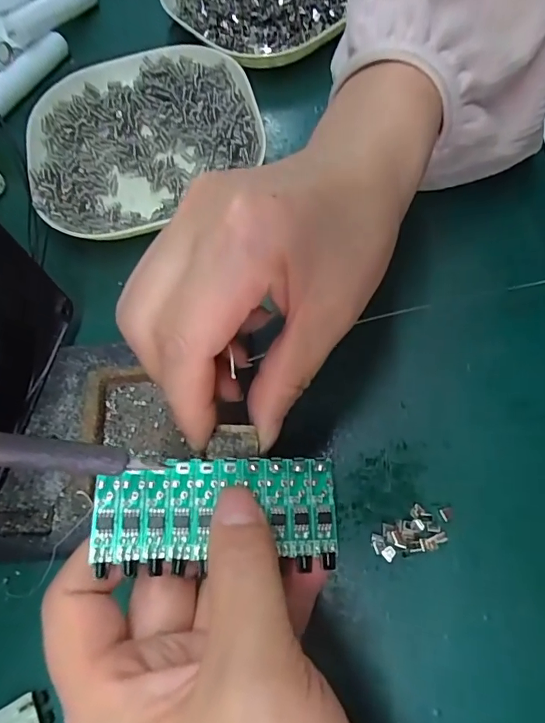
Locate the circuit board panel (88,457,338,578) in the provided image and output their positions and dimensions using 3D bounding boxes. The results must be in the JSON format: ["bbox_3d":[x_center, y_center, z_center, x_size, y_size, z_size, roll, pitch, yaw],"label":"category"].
[{"bbox_3d":[-0.018,0.050,0.155,0.079,0.004,0.035,-1,68,-9],"label":"circuit board panel"}]

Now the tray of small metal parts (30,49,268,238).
[{"bbox_3d":[-0.083,-0.143,0.291,0.143,0.019,0.129,-28,68,-6],"label":"tray of small metal parts"}]

